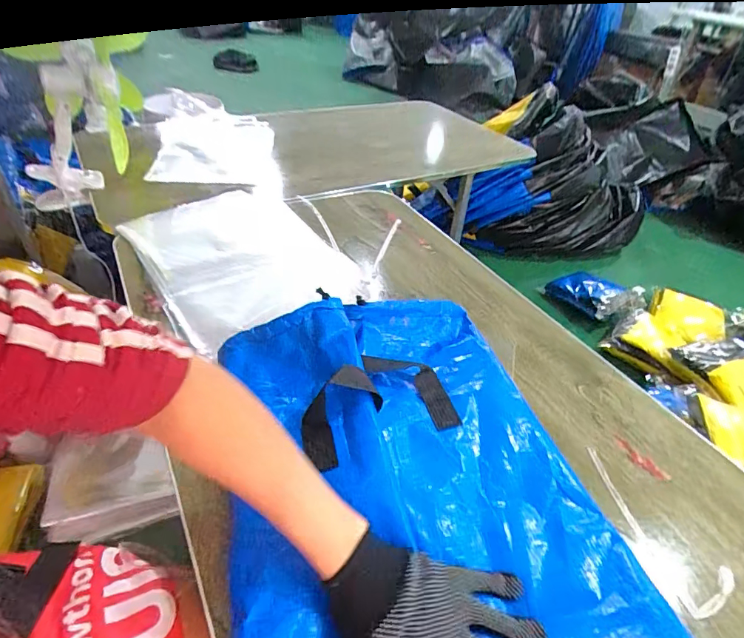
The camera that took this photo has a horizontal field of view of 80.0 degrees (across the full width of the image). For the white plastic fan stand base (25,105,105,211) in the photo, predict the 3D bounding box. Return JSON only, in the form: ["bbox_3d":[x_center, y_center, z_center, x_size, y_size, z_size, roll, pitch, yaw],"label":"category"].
[{"bbox_3d":[-0.588,-0.294,0.834,0.118,0.181,0.053,-10,44,-17],"label":"white plastic fan stand base"}]

